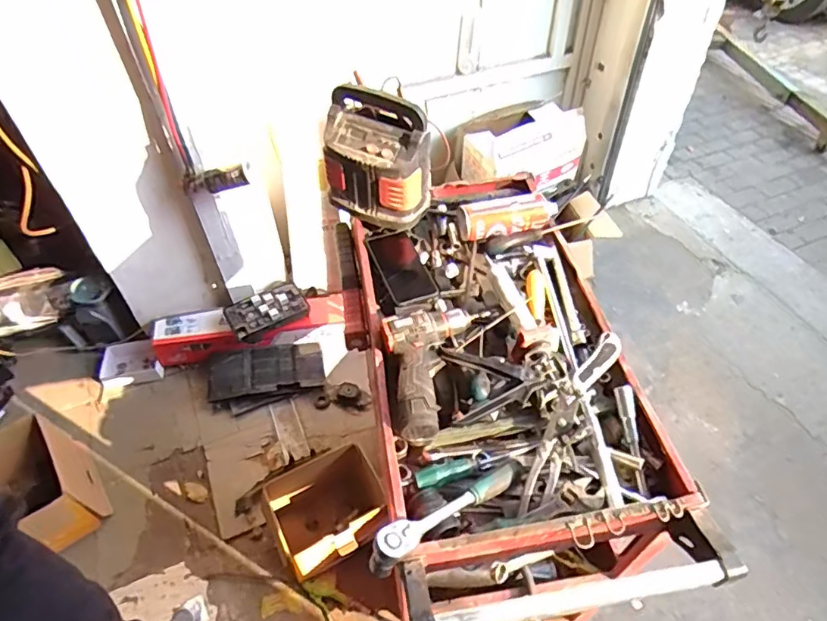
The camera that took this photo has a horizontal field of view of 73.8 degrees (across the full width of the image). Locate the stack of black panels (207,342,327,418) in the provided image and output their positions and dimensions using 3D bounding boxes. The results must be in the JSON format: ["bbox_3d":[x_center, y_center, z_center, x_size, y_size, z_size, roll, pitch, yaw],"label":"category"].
[{"bbox_3d":[-0.465,0.206,1.751,0.356,0.069,0.204,-13,49,-12],"label":"stack of black panels"}]

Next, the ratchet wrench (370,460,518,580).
[{"bbox_3d":[0.052,0.255,0.699,0.246,0.045,0.034,-17,48,-36],"label":"ratchet wrench"}]

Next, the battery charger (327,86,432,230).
[{"bbox_3d":[-0.065,-0.274,0.995,0.189,0.208,0.101,20,52,19],"label":"battery charger"}]

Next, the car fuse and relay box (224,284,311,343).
[{"bbox_3d":[-0.468,-0.001,1.754,0.244,0.067,0.134,-24,52,-18],"label":"car fuse and relay box"}]

